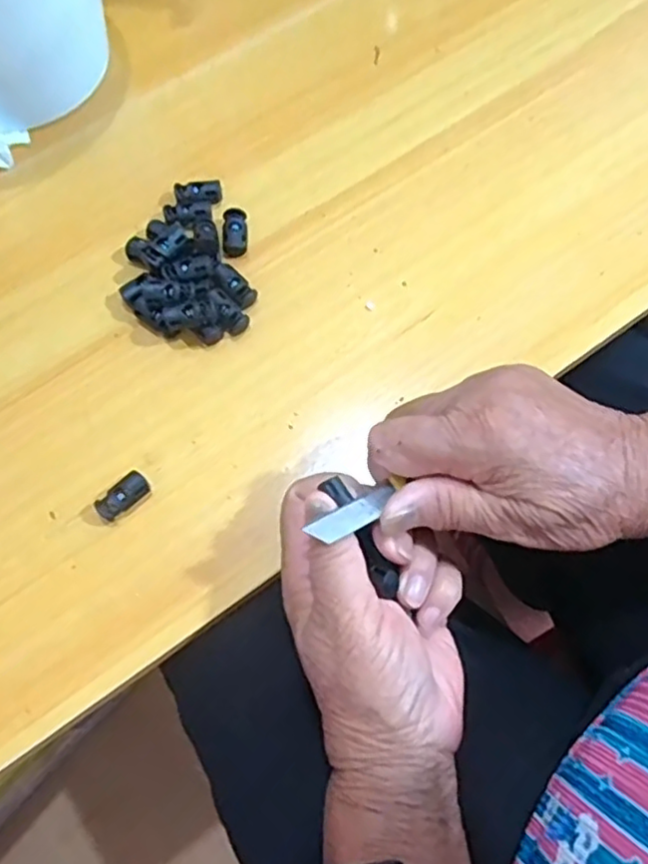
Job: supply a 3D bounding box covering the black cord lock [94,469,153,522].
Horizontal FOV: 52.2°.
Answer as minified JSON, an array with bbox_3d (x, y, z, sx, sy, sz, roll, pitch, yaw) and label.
[{"bbox_3d":[-0.100,0.033,0.330,0.027,0.011,0.015,-39,74,-11],"label":"black cord lock"}]

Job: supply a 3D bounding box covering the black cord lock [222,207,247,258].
[{"bbox_3d":[-0.051,-0.115,0.379,0.013,0.006,0.030,-3,71,1],"label":"black cord lock"}]

